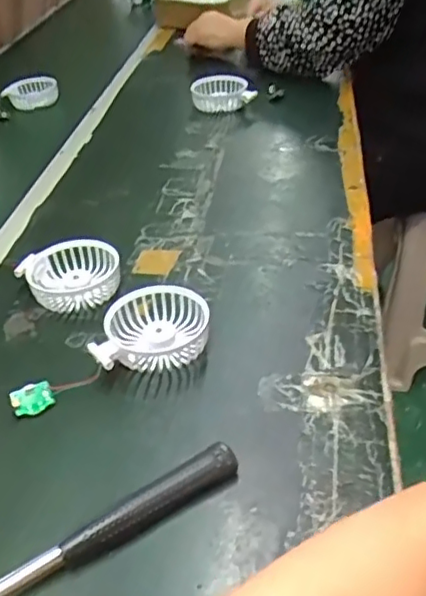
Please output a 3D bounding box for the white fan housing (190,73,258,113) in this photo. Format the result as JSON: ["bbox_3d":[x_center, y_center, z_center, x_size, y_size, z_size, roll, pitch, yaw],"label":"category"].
[{"bbox_3d":[0.012,-0.344,1.023,0.109,0.036,0.077,-7,38,0],"label":"white fan housing"}]

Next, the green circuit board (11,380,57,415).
[{"bbox_3d":[-0.148,0.081,0.500,0.032,0.007,0.026,-14,59,-23],"label":"green circuit board"}]

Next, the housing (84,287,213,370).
[{"bbox_3d":[-0.052,0.033,0.546,0.089,0.034,0.095,-4,38,3],"label":"housing"}]

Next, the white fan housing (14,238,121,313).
[{"bbox_3d":[-0.142,-0.023,0.625,0.091,0.034,0.090,-28,43,-25],"label":"white fan housing"}]

